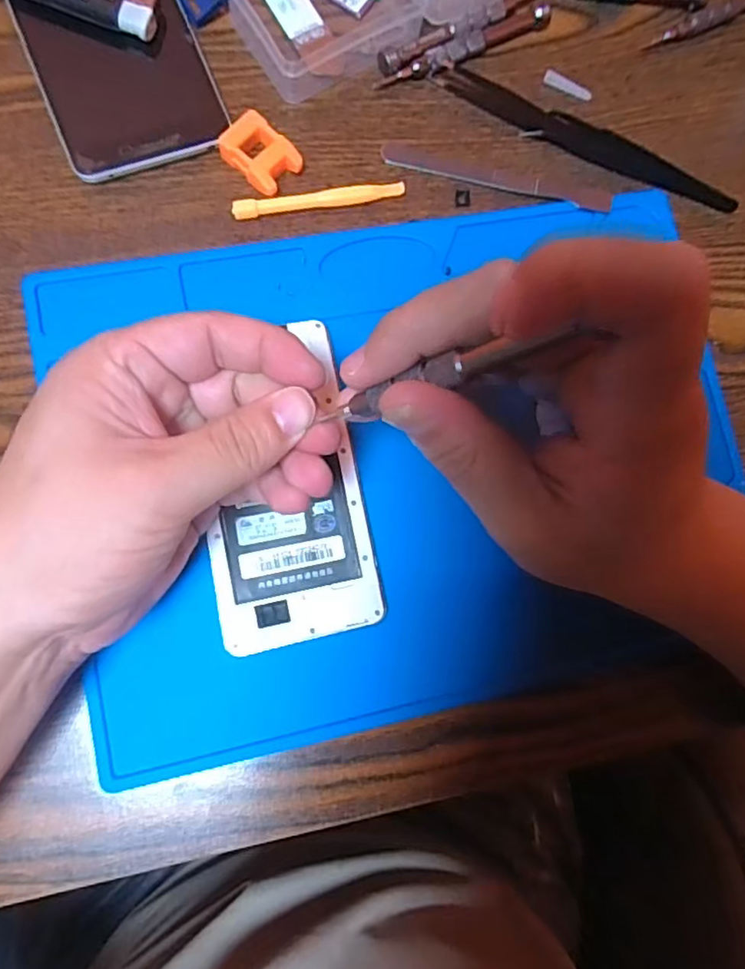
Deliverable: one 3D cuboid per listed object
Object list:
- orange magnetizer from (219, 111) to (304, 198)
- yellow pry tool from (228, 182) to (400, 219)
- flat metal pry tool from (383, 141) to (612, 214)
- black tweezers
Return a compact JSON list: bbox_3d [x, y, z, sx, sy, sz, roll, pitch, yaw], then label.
[{"bbox_3d":[-0.054,-0.159,0.289,0.035,0.011,0.027,42,80,-1],"label":"orange magnetizer"},{"bbox_3d":[-0.026,-0.140,0.292,0.083,0.007,0.009,-12,85,-8],"label":"yellow pry tool"},{"bbox_3d":[0.065,-0.157,0.308,0.119,0.004,0.011,12,80,-4],"label":"flat metal pry tool"},{"bbox_3d":[0.113,-0.181,0.314,0.166,0.009,0.019,23,81,-4],"label":"black tweezers"}]

